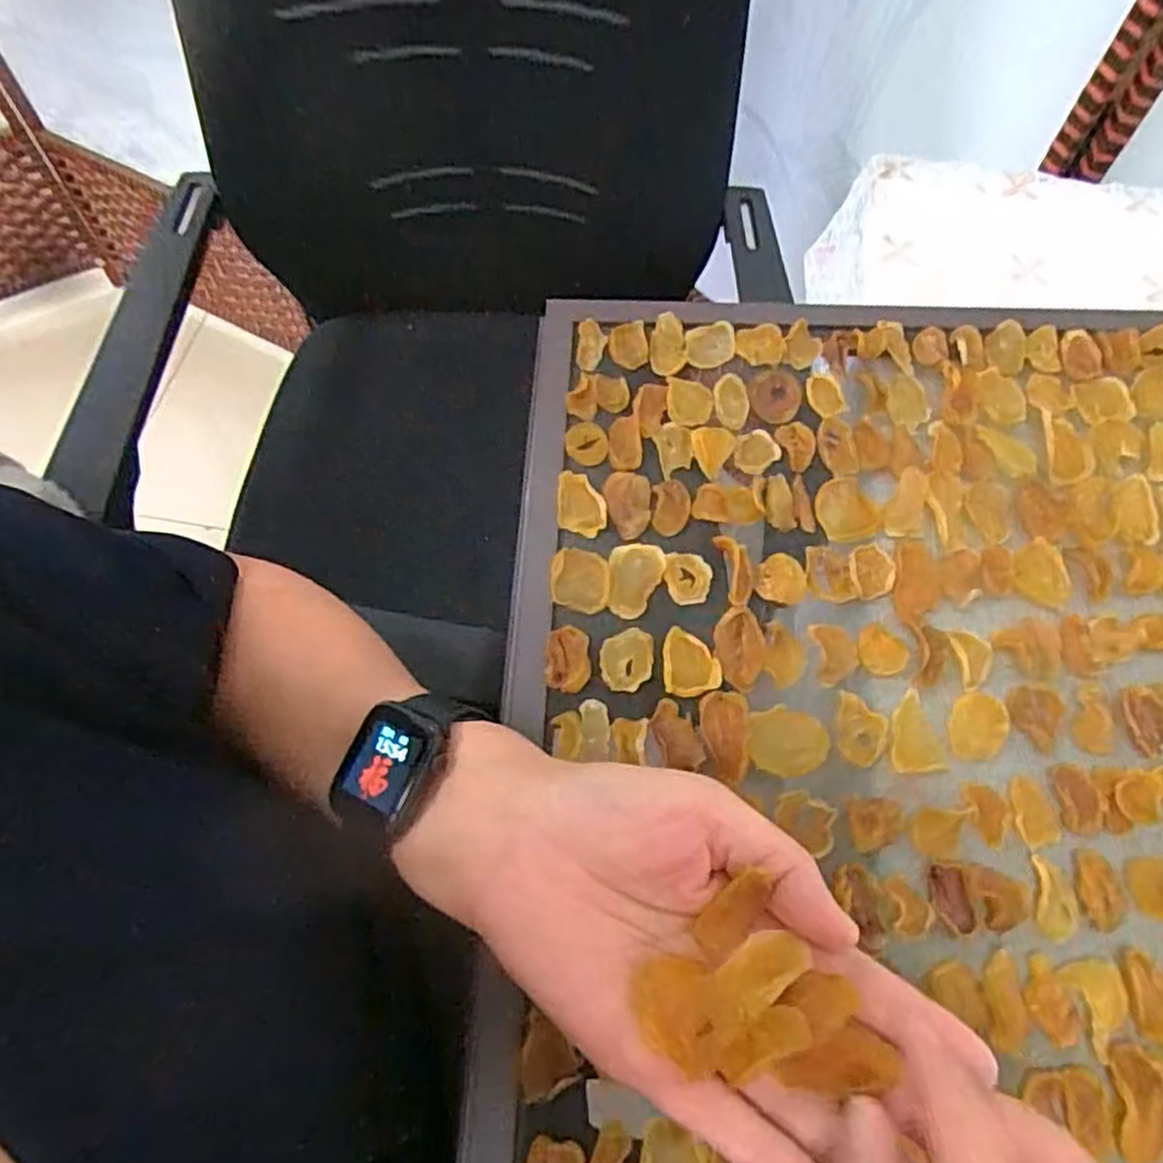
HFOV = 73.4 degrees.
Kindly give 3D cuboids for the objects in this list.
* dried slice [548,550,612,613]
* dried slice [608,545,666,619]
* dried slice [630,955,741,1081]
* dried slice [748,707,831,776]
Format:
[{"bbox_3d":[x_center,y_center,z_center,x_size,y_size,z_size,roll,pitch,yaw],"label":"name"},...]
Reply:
[{"bbox_3d":[0.000,-0.001,0.372,0.028,0.006,0.032,2,62,0],"label":"dried slice"},{"bbox_3d":[0.026,-0.001,0.375,0.026,0.005,0.038,4,62,1],"label":"dried slice"},{"bbox_3d":[0.032,0.128,0.232,0.030,0.007,0.026,38,68,17],"label":"dried slice"},{"bbox_3d":[0.091,0.070,0.342,0.034,0.006,0.030,7,62,2],"label":"dried slice"}]

